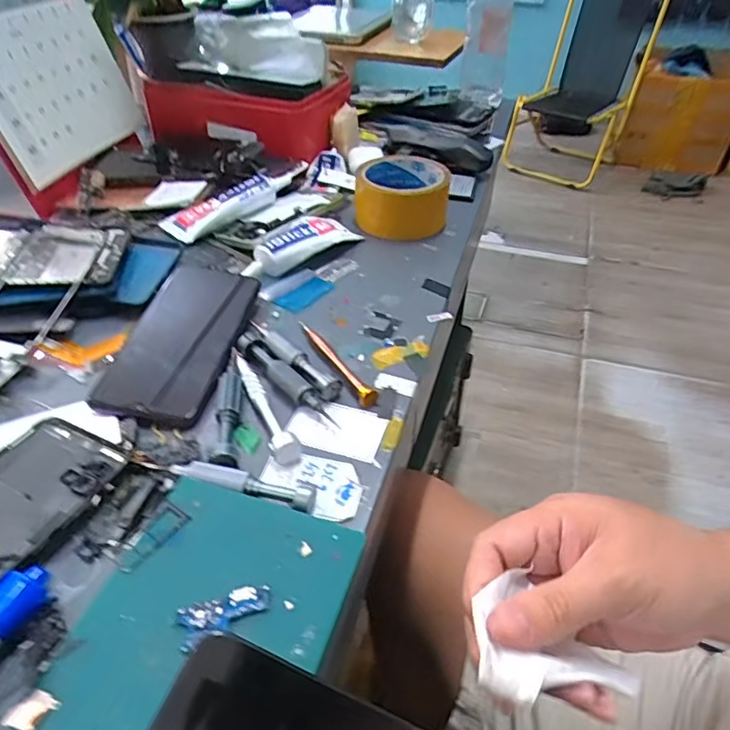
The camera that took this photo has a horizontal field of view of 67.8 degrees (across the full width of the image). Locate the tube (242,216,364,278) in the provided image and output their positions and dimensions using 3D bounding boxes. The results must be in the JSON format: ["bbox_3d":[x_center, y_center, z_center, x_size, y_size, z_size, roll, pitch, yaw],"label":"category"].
[{"bbox_3d":[-0.055,-0.113,0.502,0.044,0.023,0.116,25,46,26],"label":"tube"}]

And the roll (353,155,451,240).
[{"bbox_3d":[0.037,-0.176,0.555,0.093,0.054,0.096,4,42,-3],"label":"roll"}]

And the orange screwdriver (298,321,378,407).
[{"bbox_3d":[-0.021,-0.007,0.393,0.009,0.012,0.103,-20,45,-22],"label":"orange screwdriver"}]

